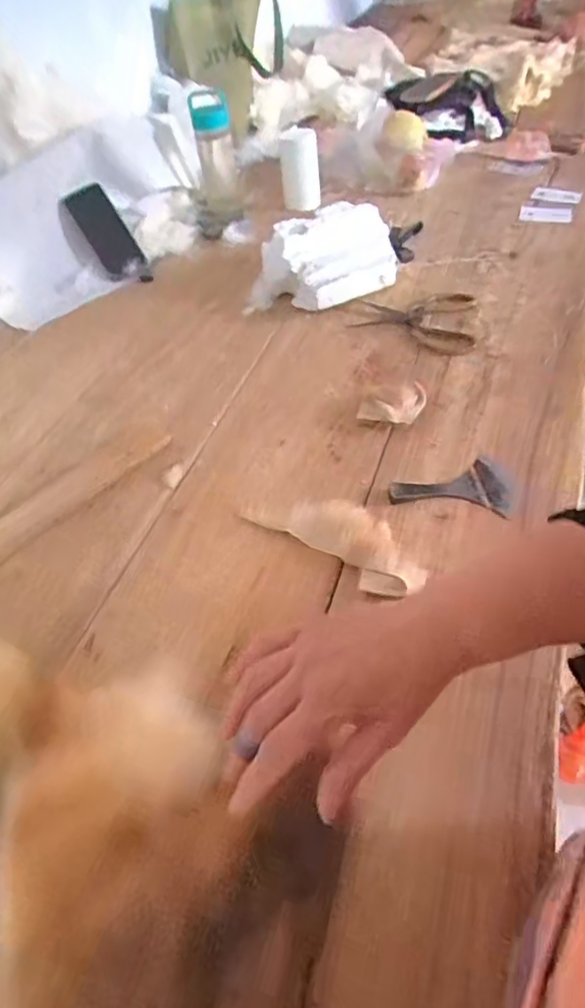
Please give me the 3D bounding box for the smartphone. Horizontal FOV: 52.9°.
[{"bbox_3d":[-0.325,-0.475,1.017,0.069,0.146,0.013,-36,13,-18],"label":"smartphone"}]

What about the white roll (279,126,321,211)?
[{"bbox_3d":[0.015,-0.611,1.082,0.067,0.126,0.069,-12,49,-5],"label":"white roll"}]

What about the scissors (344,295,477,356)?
[{"bbox_3d":[0.173,-0.262,0.833,0.164,0.006,0.142,7,50,11],"label":"scissors"}]

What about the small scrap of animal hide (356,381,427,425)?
[{"bbox_3d":[0.121,-0.124,0.715,0.078,0.025,0.068,7,50,11],"label":"small scrap of animal hide"}]

